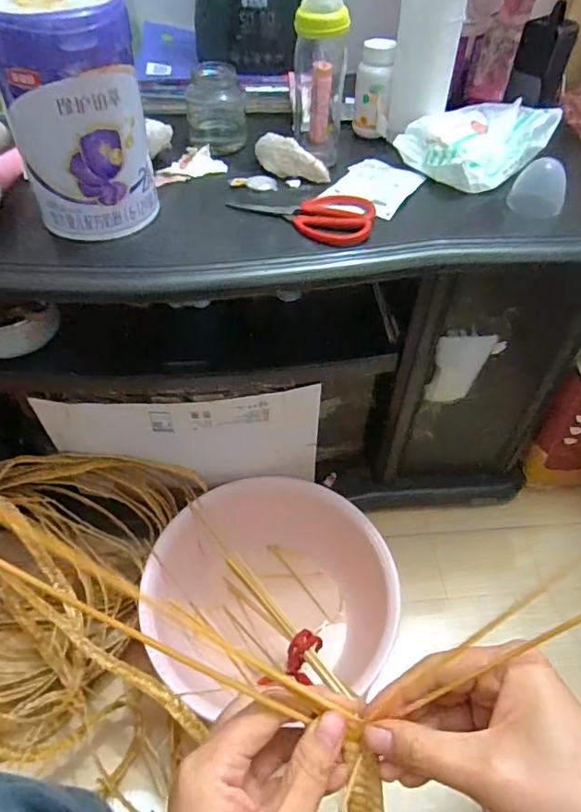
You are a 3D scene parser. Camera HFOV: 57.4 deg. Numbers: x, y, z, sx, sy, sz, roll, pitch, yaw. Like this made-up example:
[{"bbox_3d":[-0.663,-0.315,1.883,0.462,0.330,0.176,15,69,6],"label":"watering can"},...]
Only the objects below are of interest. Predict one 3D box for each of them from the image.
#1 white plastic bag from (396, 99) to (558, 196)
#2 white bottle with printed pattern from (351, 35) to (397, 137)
[{"bbox_3d":[0.235,-0.330,0.658,0.182,0.041,0.130,-35,59,-28],"label":"white plastic bag"},{"bbox_3d":[0.106,-0.402,0.677,0.042,0.104,0.044,2,49,0],"label":"white bottle with printed pattern"}]

